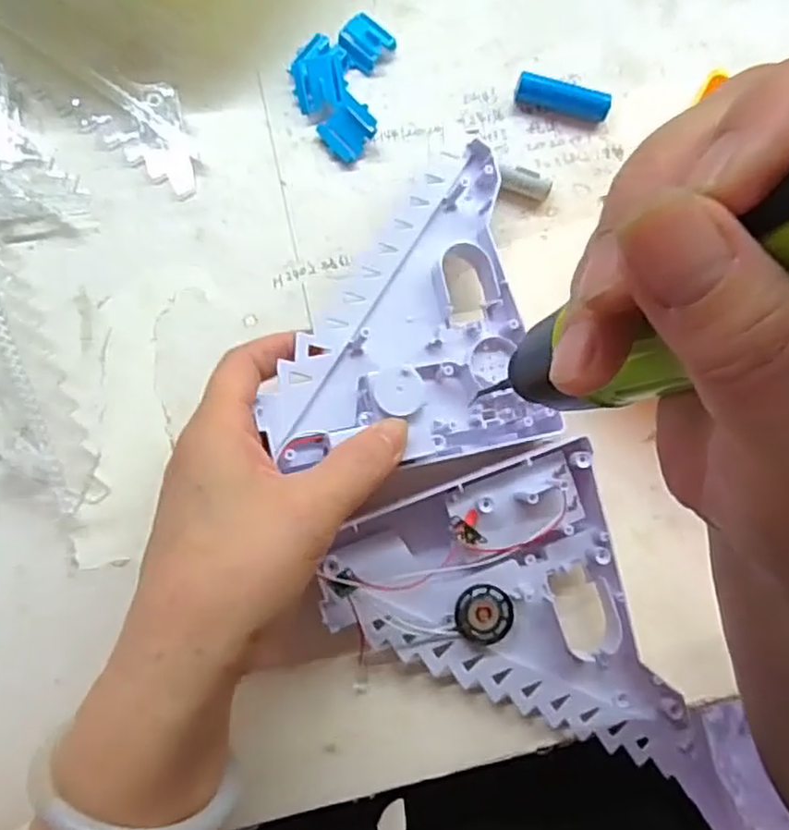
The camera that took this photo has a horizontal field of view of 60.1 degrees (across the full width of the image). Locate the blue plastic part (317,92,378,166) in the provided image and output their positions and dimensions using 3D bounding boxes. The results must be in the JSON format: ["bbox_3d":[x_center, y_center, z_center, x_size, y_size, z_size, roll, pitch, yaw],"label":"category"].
[{"bbox_3d":[-0.024,-0.145,0.346,0.023,0.015,0.024,-43,88,-10],"label":"blue plastic part"}]

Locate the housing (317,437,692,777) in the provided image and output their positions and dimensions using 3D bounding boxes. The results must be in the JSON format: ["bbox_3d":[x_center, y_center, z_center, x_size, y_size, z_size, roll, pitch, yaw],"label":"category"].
[{"bbox_3d":[0.049,0.101,0.304,0.131,0.030,0.145,-19,84,-8],"label":"housing"}]

